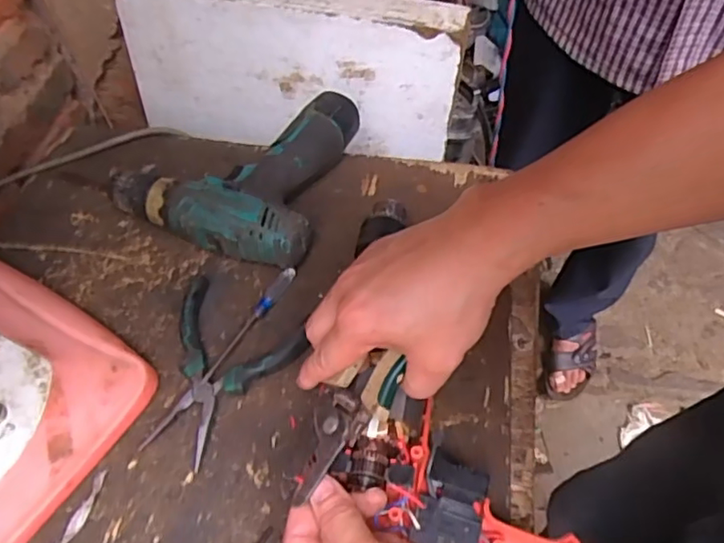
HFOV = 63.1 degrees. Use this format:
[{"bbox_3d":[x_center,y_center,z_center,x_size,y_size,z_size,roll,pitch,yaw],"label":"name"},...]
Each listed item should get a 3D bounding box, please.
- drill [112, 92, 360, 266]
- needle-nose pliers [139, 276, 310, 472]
[{"bbox_3d":[-0.113,-0.100,0.559,0.178,0.067,0.183,16,54,8],"label":"drill"},{"bbox_3d":[-0.123,0.074,0.458,0.113,0.022,0.130,26,56,15],"label":"needle-nose pliers"}]

